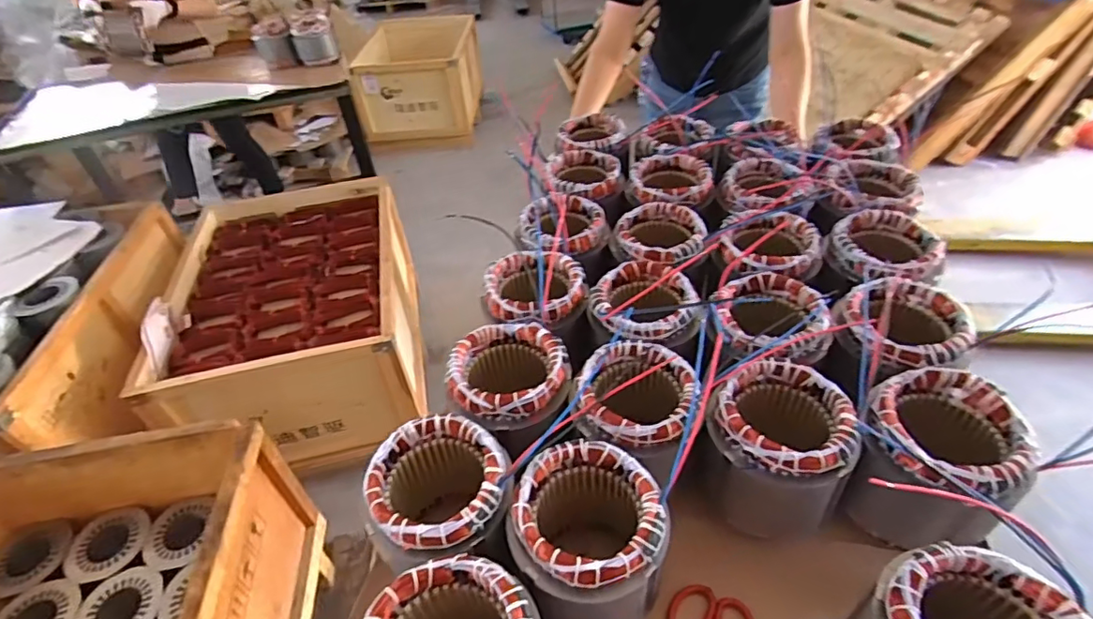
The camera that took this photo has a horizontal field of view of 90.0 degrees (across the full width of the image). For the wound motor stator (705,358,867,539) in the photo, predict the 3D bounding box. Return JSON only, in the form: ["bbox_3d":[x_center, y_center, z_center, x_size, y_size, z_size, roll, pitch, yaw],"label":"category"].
[{"bbox_3d":[0.259,0.156,0.615,0.142,0.127,0.150,-9,41,-10],"label":"wound motor stator"}]

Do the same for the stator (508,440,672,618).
[{"bbox_3d":[0.040,0.230,0.557,0.143,0.130,0.132,0,40,0],"label":"stator"}]

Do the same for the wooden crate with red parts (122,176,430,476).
[{"bbox_3d":[-0.753,0.006,1.697,0.638,0.427,0.892,-8,41,-9],"label":"wooden crate with red parts"}]

